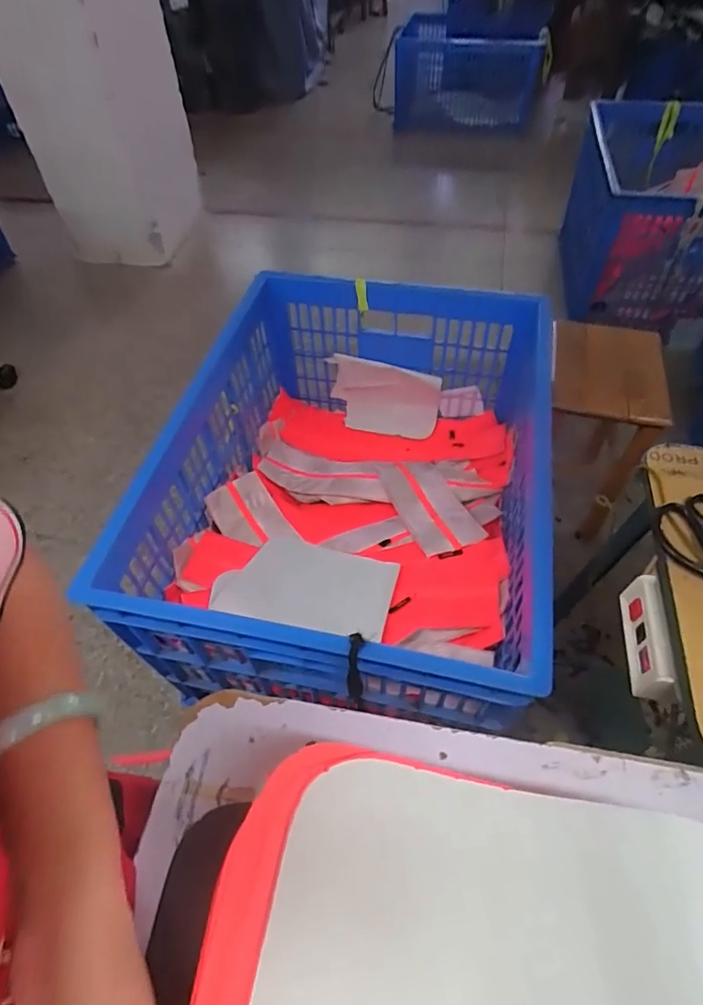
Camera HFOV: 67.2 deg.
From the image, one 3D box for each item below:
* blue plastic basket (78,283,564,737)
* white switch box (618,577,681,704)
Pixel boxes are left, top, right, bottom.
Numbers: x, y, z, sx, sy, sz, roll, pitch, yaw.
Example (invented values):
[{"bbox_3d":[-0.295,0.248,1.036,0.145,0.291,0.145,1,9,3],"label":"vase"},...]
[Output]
[{"bbox_3d":[0.022,-0.029,1.045,0.620,0.384,0.809,8,53,9],"label":"blue plastic basket"},{"bbox_3d":[0.283,0.130,0.510,0.027,0.042,0.117,4,52,6],"label":"white switch box"}]

